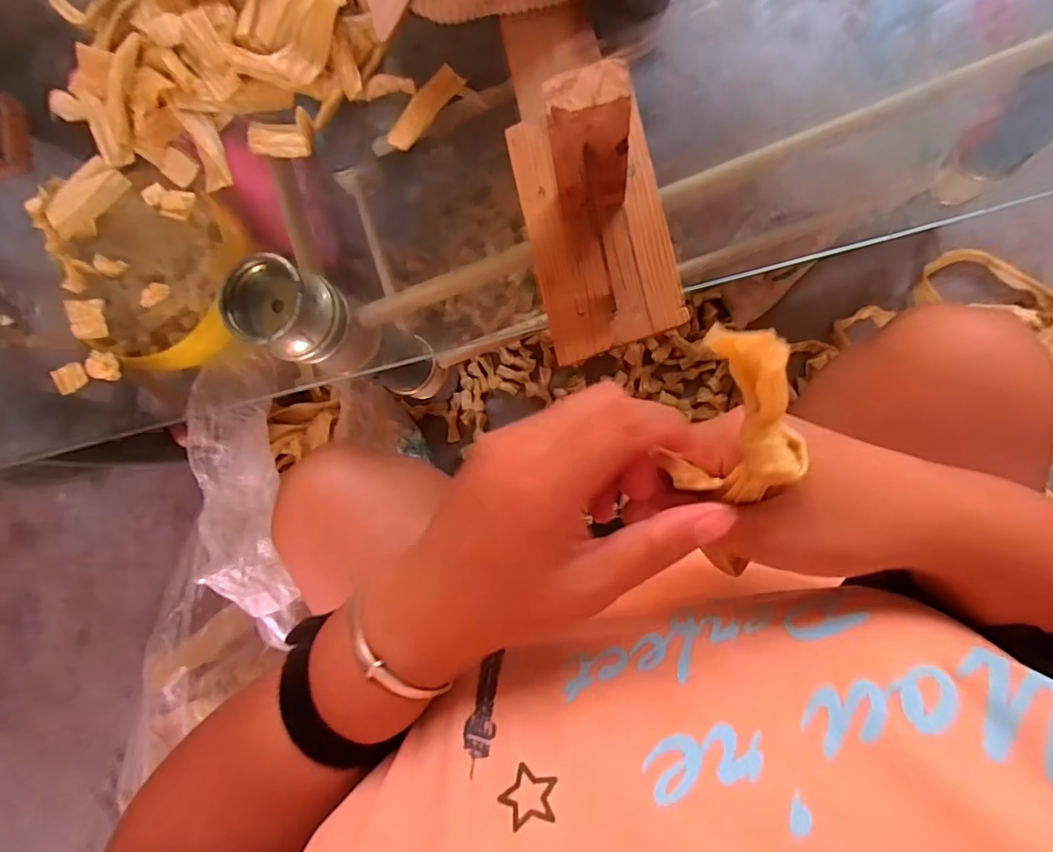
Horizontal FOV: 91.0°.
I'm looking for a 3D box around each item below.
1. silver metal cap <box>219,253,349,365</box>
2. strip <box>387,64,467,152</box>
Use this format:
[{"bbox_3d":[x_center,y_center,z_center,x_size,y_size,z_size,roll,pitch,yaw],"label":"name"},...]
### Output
[{"bbox_3d":[-0.209,-0.100,0.451,0.073,0.078,0.073,-1,86,9],"label":"silver metal cap"},{"bbox_3d":[-0.078,-0.242,0.394,0.023,0.007,0.071,43,93,9],"label":"strip"}]

